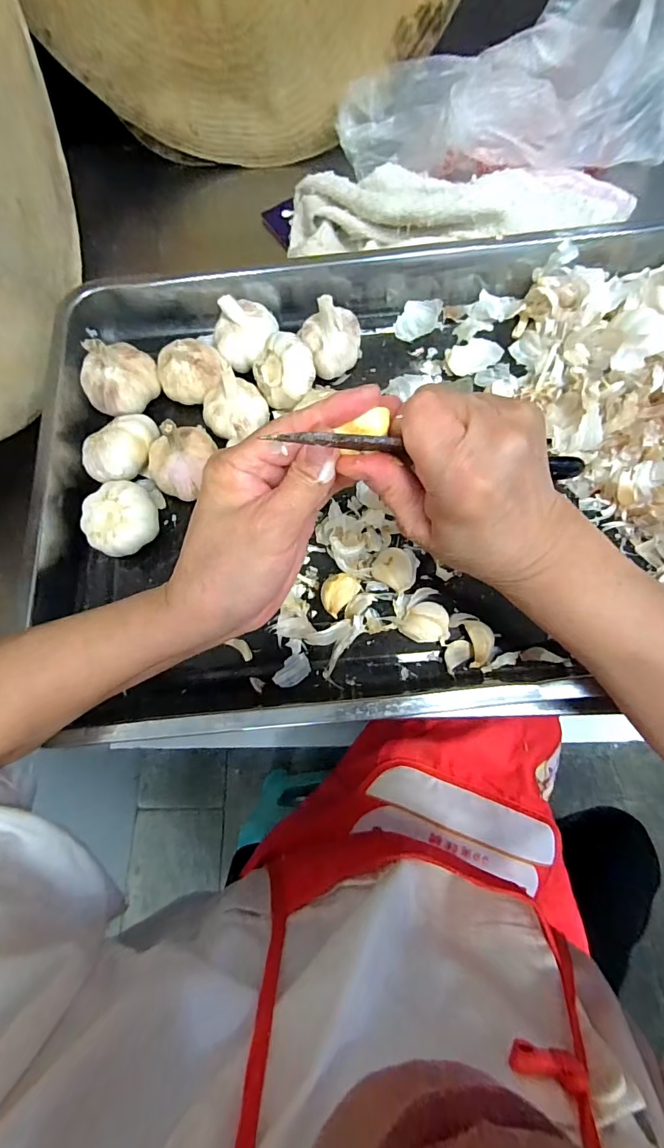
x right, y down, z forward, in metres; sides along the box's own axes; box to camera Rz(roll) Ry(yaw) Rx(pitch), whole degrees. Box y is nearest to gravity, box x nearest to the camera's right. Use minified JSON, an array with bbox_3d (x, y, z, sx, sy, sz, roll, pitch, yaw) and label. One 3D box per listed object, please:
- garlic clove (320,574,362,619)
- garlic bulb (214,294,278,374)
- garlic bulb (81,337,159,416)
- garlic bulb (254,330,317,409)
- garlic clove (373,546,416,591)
[{"bbox_3d":[0.005,0.013,0.336,0.020,0.018,0.034,36,76,14],"label":"garlic clove"},{"bbox_3d":[-0.075,-0.210,0.389,0.054,0.046,0.044,-13,70,-2],"label":"garlic bulb"},{"bbox_3d":[-0.181,-0.170,0.367,0.060,0.053,0.047,-37,73,-10],"label":"garlic bulb"},{"bbox_3d":[-0.038,-0.171,0.372,0.047,0.037,0.048,-1,70,2],"label":"garlic bulb"},{"bbox_3d":[0.048,-0.004,0.338,0.033,0.017,0.025,30,74,13],"label":"garlic clove"}]

